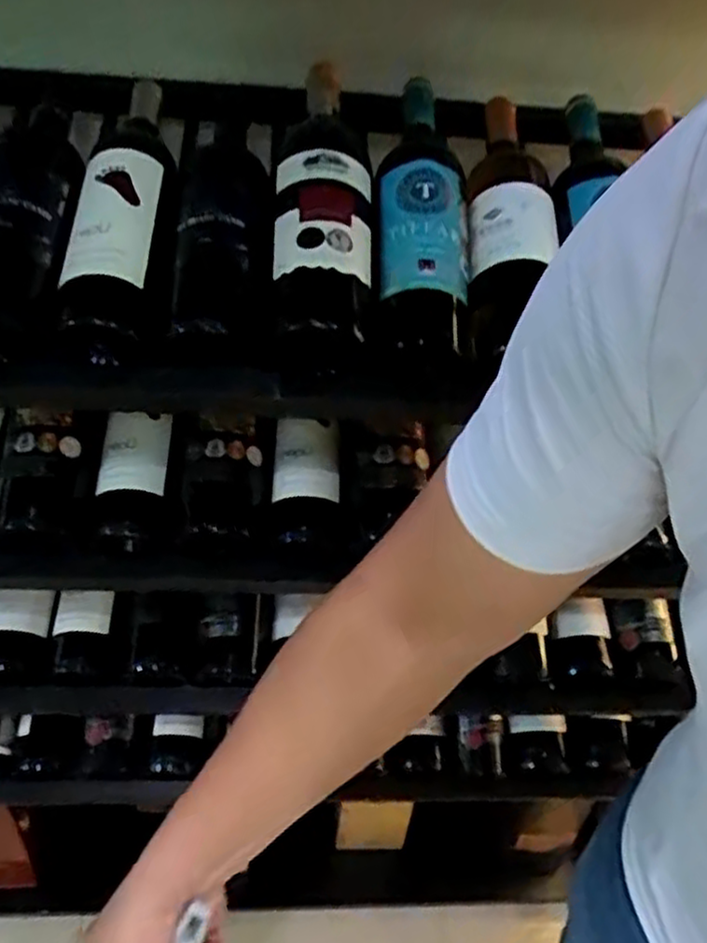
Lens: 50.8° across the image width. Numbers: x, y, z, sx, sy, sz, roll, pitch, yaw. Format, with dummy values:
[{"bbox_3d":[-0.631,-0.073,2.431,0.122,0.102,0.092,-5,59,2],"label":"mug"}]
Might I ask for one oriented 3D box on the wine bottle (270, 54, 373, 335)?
[{"bbox_3d":[-0.027,-0.234,0.613,0.084,0.068,0.335,3,56,-5],"label":"wine bottle"}]

